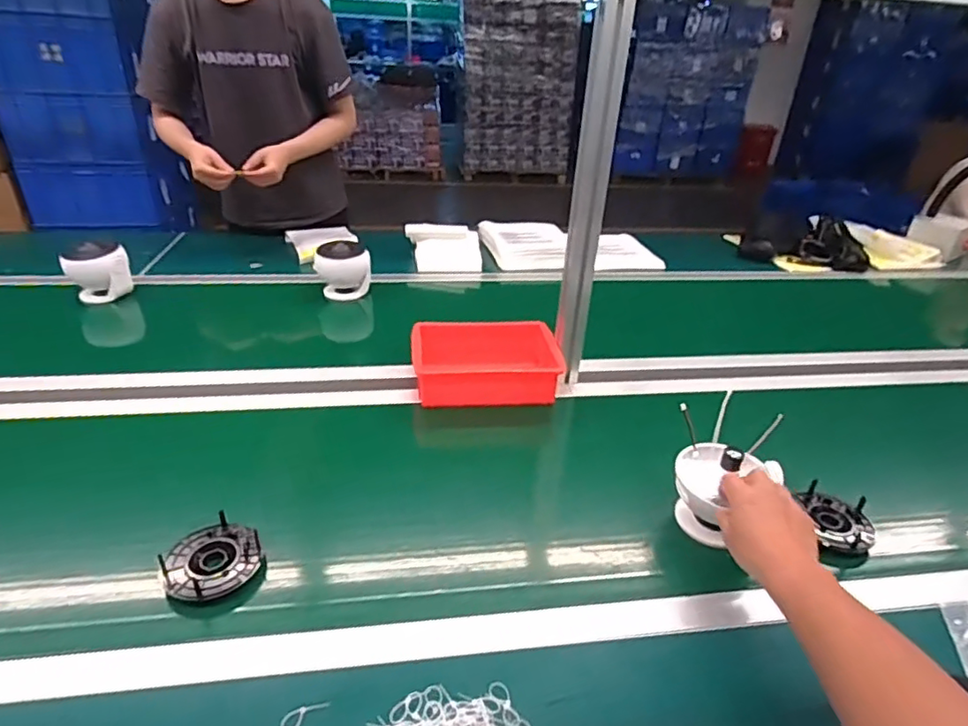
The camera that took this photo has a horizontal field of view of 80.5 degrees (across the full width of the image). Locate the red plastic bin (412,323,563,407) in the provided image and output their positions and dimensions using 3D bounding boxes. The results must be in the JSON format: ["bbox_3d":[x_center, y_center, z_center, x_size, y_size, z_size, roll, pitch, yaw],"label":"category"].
[{"bbox_3d":[0.001,-0.002,0.986,0.246,0.070,0.162,2,30,-6],"label":"red plastic bin"}]

